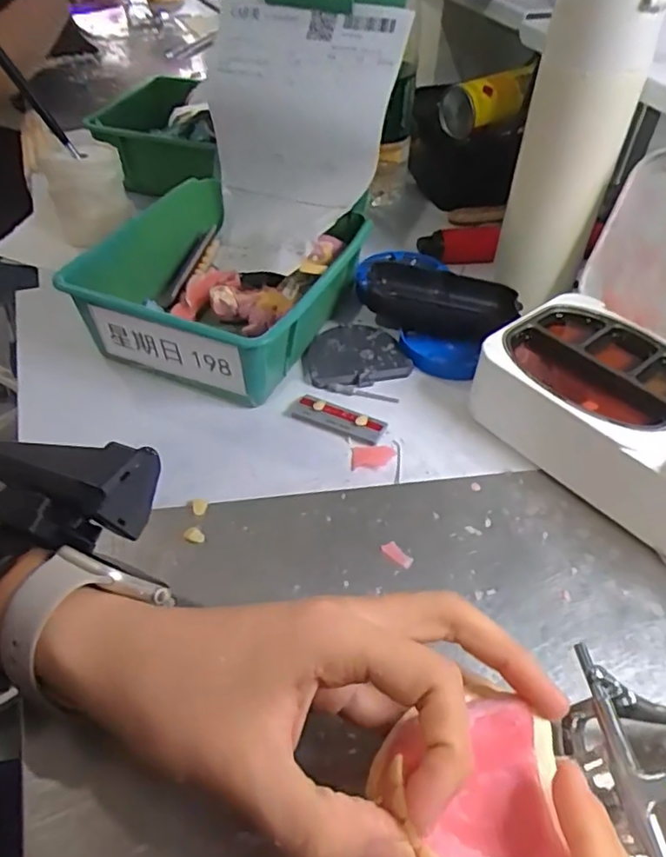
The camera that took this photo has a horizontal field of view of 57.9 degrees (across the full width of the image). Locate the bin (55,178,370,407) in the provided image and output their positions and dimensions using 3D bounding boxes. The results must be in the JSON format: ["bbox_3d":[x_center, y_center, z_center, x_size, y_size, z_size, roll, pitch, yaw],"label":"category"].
[{"bbox_3d":[-0.078,-0.106,0.440,0.160,0.064,0.175,19,48,14],"label":"bin"}]

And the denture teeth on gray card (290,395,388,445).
[{"bbox_3d":[0.003,-0.007,0.393,0.063,0.005,0.020,20,49,15],"label":"denture teeth on gray card"}]

